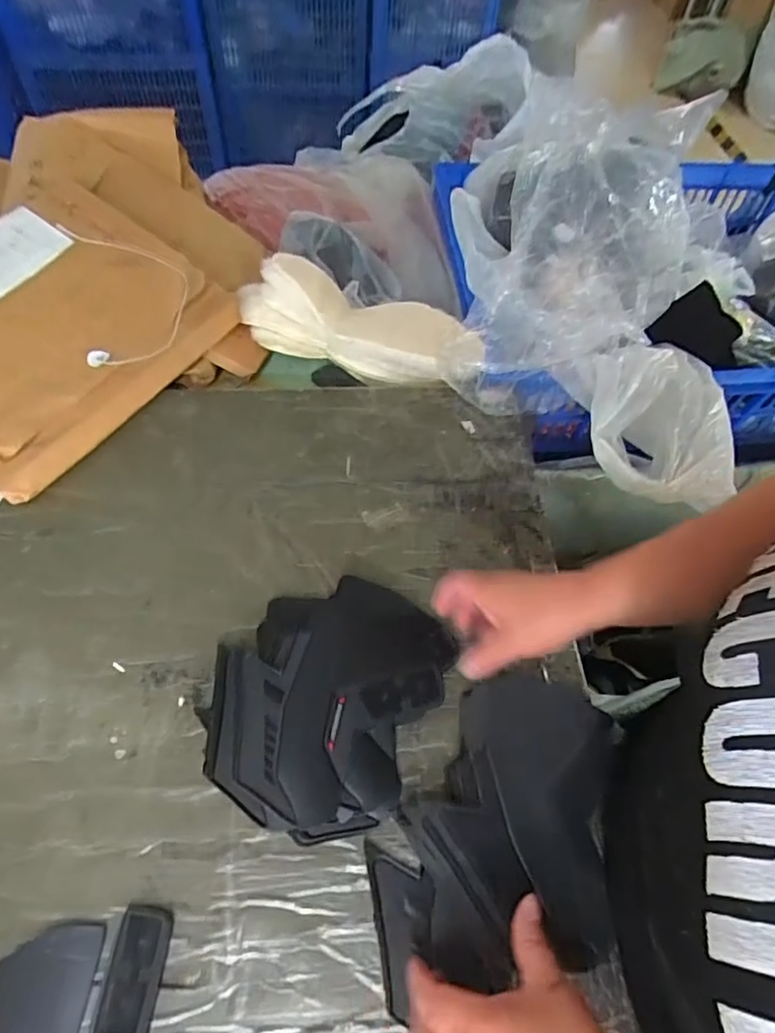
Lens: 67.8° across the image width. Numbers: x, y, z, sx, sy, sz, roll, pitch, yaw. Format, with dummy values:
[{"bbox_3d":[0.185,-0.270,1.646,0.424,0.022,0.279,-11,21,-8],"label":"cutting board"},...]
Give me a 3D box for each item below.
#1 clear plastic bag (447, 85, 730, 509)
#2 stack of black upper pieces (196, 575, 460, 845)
[{"bbox_3d":[0.227,-0.279,0.654,0.341,0.175,0.494,16,57,6],"label":"clear plastic bag"},{"bbox_3d":[-0.052,0.144,0.485,0.171,0.031,0.207,23,63,14],"label":"stack of black upper pieces"}]

